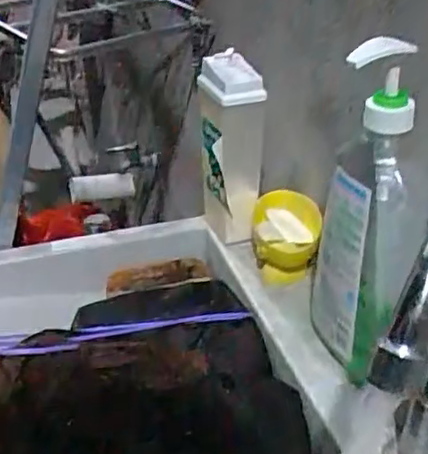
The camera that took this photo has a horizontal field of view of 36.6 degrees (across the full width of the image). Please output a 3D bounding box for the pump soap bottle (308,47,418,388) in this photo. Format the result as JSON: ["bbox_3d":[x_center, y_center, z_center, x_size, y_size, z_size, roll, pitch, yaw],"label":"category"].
[{"bbox_3d":[0.118,-0.006,0.487,0.068,0.263,0.046,14,35,20],"label":"pump soap bottle"}]

